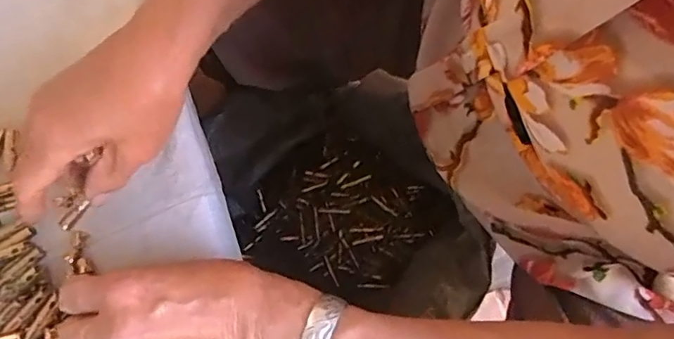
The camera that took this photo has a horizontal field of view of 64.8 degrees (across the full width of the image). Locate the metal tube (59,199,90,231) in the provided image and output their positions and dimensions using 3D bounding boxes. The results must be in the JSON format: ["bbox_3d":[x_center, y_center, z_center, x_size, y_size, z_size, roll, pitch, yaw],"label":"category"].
[{"bbox_3d":[-0.173,0.029,0.349,0.007,0.004,0.024,42,83,10],"label":"metal tube"}]

